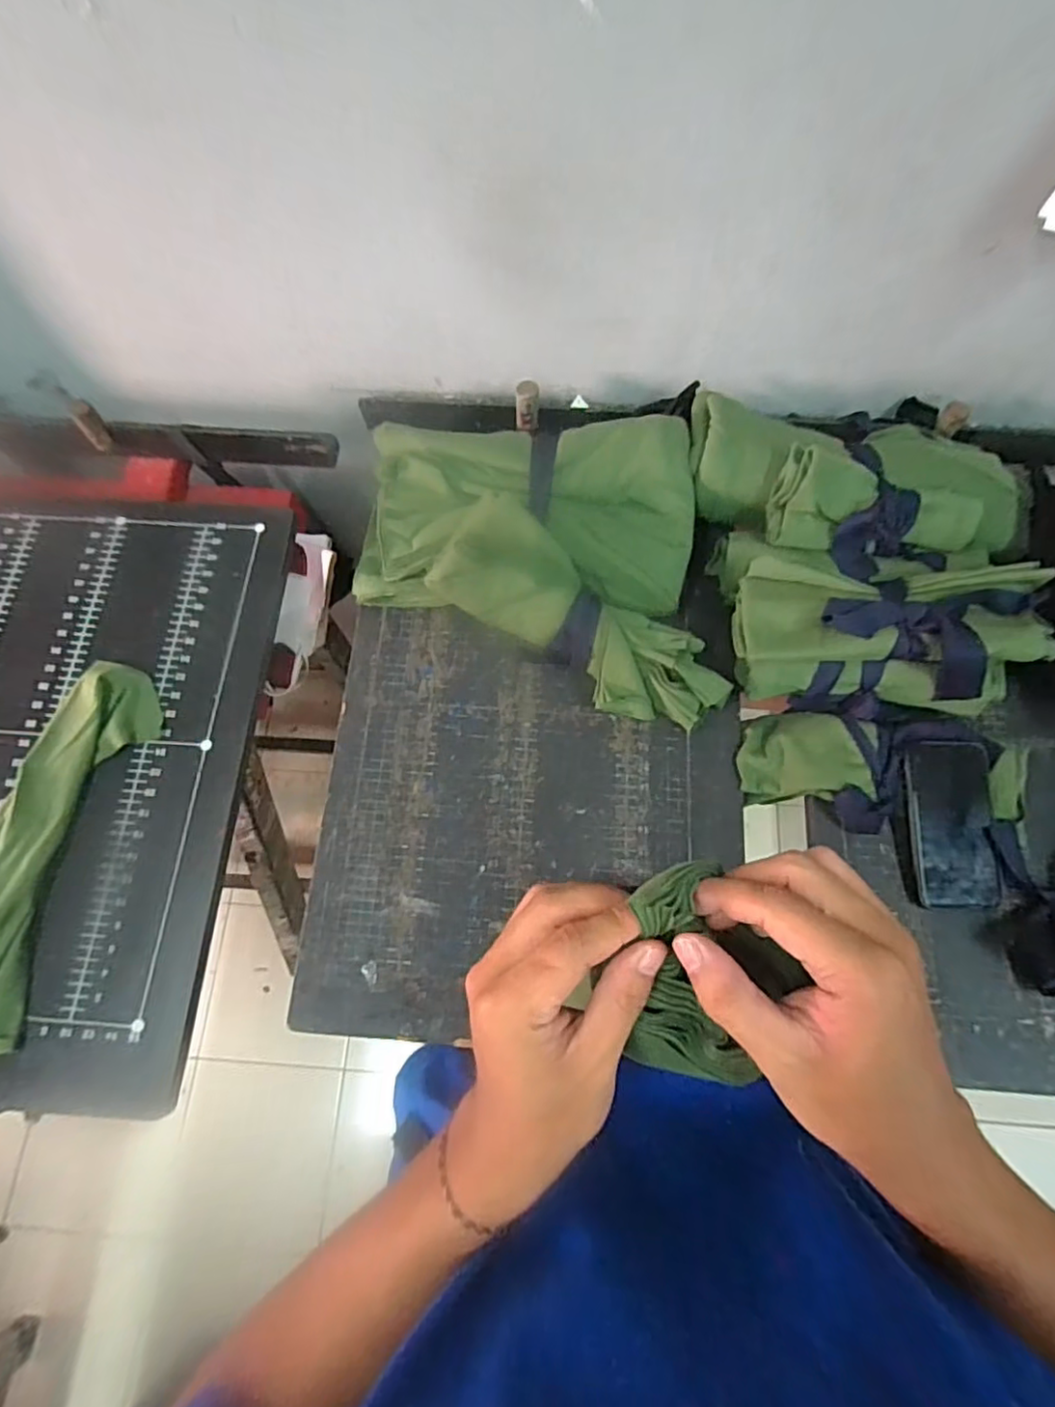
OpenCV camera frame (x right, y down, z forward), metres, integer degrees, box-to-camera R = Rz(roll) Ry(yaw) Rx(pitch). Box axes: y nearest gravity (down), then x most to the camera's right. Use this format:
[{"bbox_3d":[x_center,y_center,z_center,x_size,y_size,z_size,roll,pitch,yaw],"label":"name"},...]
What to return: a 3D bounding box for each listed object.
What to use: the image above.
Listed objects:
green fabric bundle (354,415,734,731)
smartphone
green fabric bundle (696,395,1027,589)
[{"bbox_3d":[0.003,-0.131,0.620,0.347,0.107,0.290,-1,71,0],"label":"green fabric bundle"},{"bbox_3d":[0.394,0.110,0.574,0.074,0.007,0.148,-1,80,4],"label":"smartphone"},{"bbox_3d":[0.326,-0.220,0.608,0.326,0.063,0.192,6,72,2],"label":"green fabric bundle"}]

